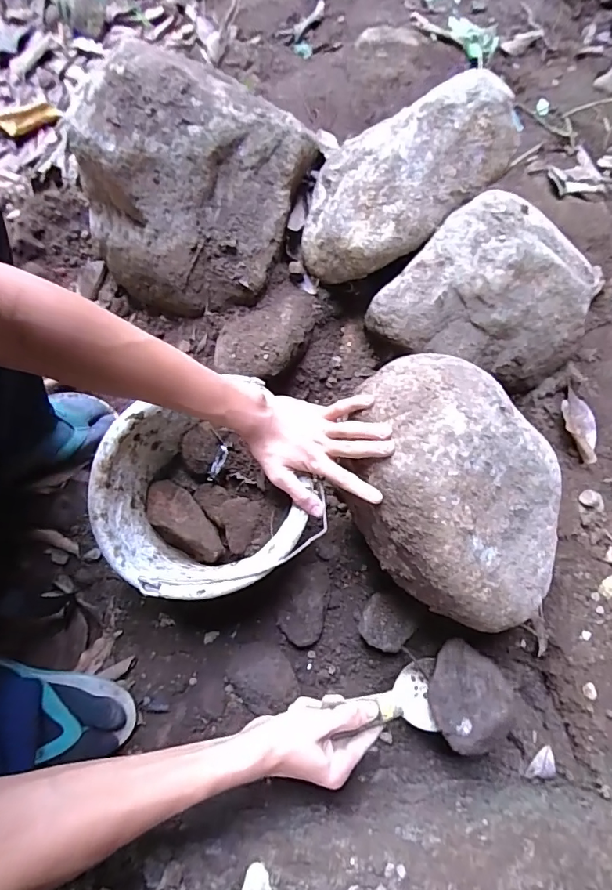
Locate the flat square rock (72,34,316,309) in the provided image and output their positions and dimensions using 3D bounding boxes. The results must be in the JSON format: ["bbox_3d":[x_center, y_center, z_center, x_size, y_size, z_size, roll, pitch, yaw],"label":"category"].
[{"bbox_3d":[-0.155,-0.354,0.614,0.263,0.200,0.277,21,75,5],"label":"flat square rock"}]

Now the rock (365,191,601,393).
[{"bbox_3d":[0.227,-0.185,0.572,0.238,0.143,0.199,35,77,9],"label":"rock"}]

